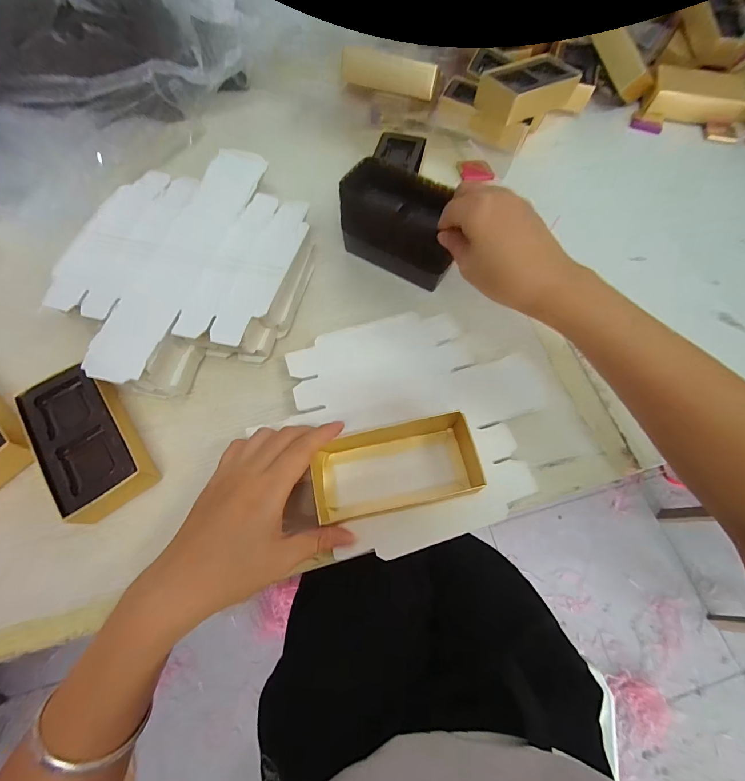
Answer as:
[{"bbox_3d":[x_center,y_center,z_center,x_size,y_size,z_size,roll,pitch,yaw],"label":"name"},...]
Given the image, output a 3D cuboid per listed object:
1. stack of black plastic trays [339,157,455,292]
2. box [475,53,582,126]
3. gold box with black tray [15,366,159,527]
[{"bbox_3d":[0.028,-0.161,0.345,0.110,0.071,0.054,24,68,10],"label":"stack of black plastic trays"},{"bbox_3d":[0.184,-0.356,0.417,0.112,0.034,0.060,-35,66,-13],"label":"box"},{"bbox_3d":[-0.217,0.036,0.273,0.056,0.034,0.113,-36,66,-13],"label":"gold box with black tray"}]

